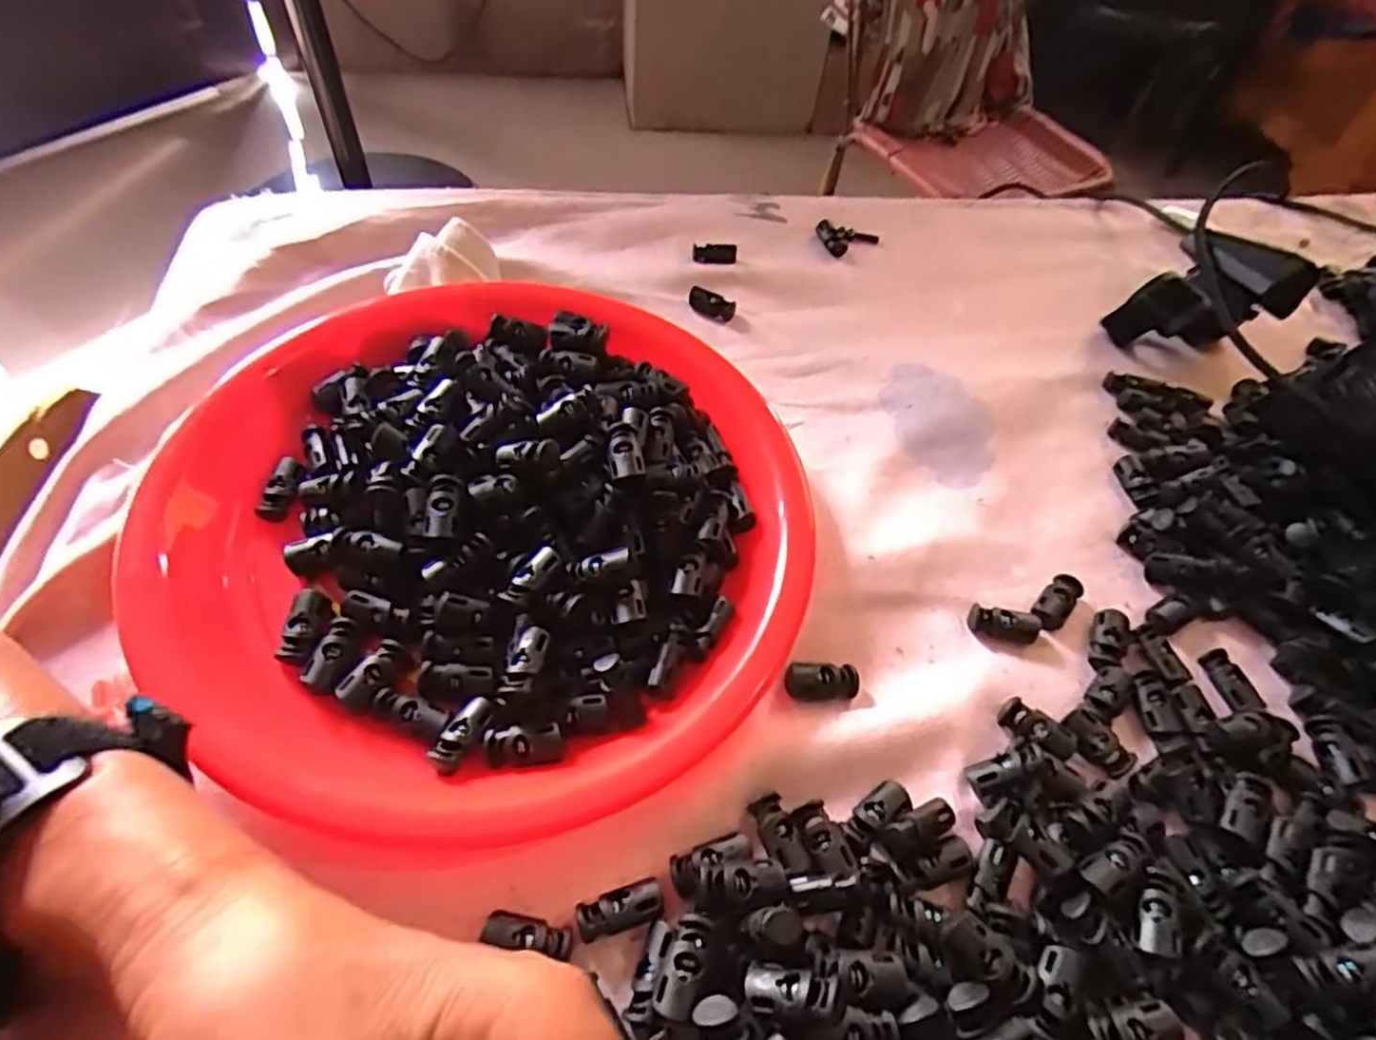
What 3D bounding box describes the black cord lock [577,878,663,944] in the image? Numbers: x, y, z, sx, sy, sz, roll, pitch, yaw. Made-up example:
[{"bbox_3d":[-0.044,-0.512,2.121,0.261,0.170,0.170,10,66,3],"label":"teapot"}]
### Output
[{"bbox_3d":[-0.022,0.124,0.233,0.027,0.009,0.012,-11,54,-12],"label":"black cord lock"}]

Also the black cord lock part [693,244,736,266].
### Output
[{"bbox_3d":[0.017,-0.167,0.457,0.027,0.006,0.015,2,52,-2],"label":"black cord lock part"}]

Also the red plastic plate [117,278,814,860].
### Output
[{"bbox_3d":[-0.076,-0.005,0.303,0.253,0.046,0.243,2,52,-2],"label":"red plastic plate"}]

